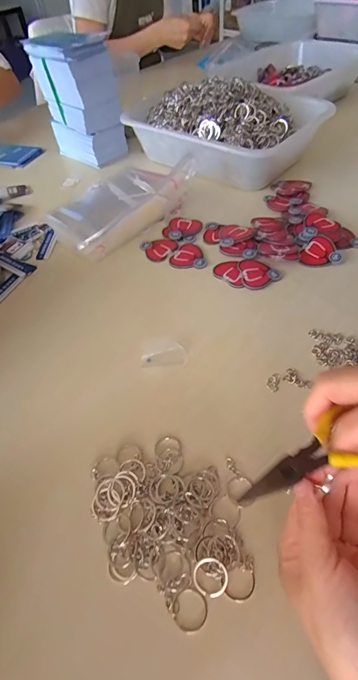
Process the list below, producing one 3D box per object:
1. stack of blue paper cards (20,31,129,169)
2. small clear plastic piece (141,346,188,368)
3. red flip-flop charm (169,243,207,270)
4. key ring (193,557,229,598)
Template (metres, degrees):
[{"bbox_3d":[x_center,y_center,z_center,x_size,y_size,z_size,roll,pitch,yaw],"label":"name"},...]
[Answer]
[{"bbox_3d":[-0.184,-0.448,0.643,0.151,0.185,0.085,31,61,26],"label":"stack of blue paper cards"},{"bbox_3d":[-0.016,0.020,0.371,0.049,0.007,0.021,-11,52,-3],"label":"small clear plastic piece"},{"bbox_3d":[0.017,-0.115,0.476,0.052,0.004,0.050,-3,52,4],"label":"red flip-flop charm"},{"bbox_3d":[0.023,0.172,0.249,0.025,0.004,0.024,0,80,2],"label":"key ring"}]

